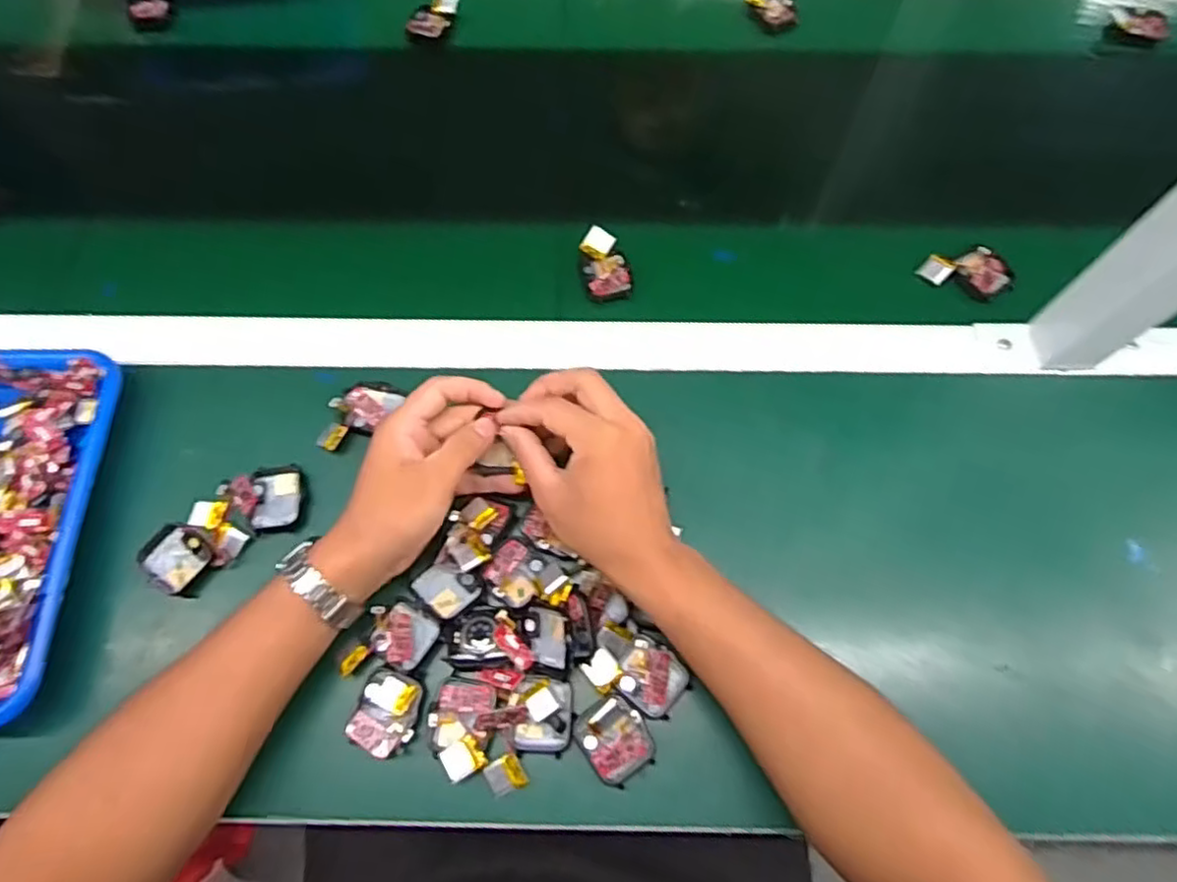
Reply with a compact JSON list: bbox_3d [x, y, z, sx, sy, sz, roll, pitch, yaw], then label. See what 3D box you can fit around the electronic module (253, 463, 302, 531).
[{"bbox_3d":[-0.211,0.039,0.461,0.032,0.009,0.044,-7,68,-2],"label":"electronic module"}]

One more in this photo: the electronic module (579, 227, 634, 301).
[{"bbox_3d":[0.014,-0.138,0.530,0.036,0.019,0.058,-10,68,-3],"label":"electronic module"}]

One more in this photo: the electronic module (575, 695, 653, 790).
[{"bbox_3d":[0.017,0.177,0.400,0.038,0.017,0.045,-34,71,-12],"label":"electronic module"}]

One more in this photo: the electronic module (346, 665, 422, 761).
[{"bbox_3d":[-0.122,0.164,0.409,0.037,0.005,0.047,18,69,8],"label":"electronic module"}]

